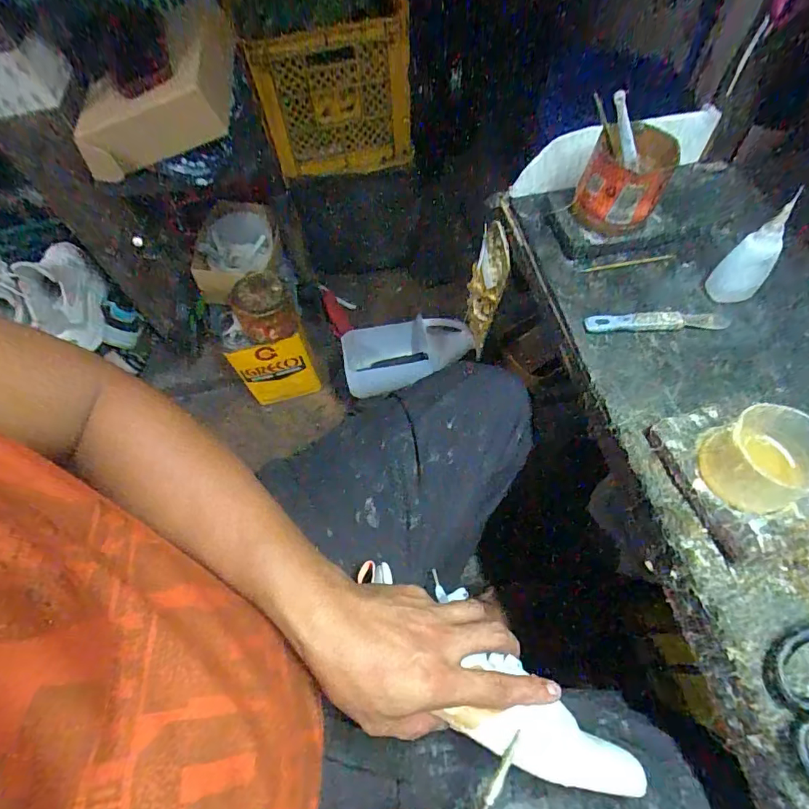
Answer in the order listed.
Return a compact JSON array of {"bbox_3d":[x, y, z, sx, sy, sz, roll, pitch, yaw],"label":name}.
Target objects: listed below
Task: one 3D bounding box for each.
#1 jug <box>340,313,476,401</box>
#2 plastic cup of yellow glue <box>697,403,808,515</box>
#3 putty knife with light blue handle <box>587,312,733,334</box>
[{"bbox_3d":[-0.005,-0.100,0.957,0.257,0.116,0.136,-1,62,4],"label":"jug"},{"bbox_3d":[0.264,0.042,0.340,0.073,0.053,0.067,-2,62,3],"label":"plastic cup of yellow glue"},{"bbox_3d":[0.241,-0.080,0.446,0.133,0.004,0.020,-3,62,3],"label":"putty knife with light blue handle"}]

